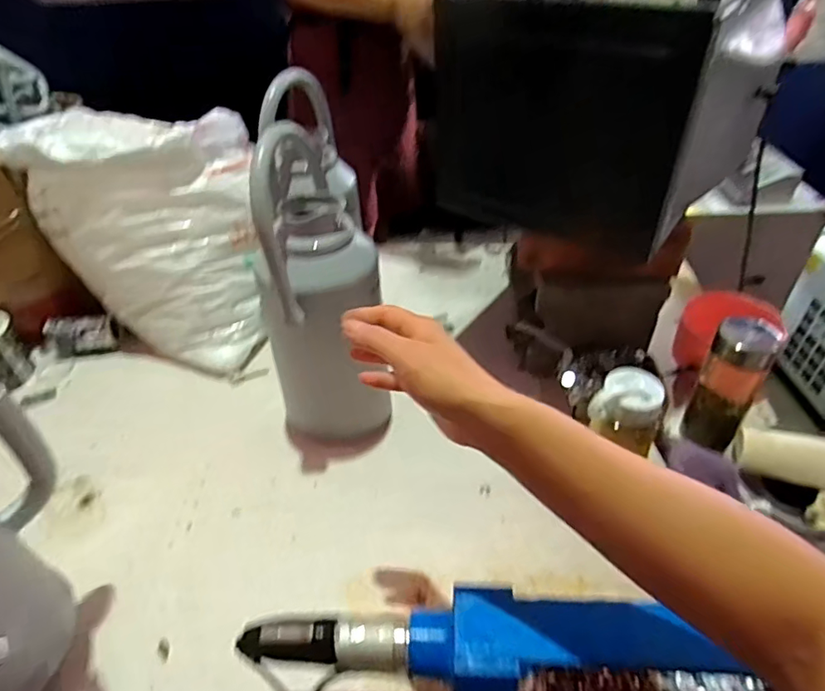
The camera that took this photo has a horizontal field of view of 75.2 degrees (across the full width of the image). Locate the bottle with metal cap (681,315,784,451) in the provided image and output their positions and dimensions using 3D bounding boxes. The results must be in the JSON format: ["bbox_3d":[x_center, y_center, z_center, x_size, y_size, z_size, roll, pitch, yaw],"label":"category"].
[{"bbox_3d":[0.431,0.062,0.738,0.075,0.205,0.062,21,46,25],"label":"bottle with metal cap"}]

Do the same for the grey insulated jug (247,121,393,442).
[{"bbox_3d":[-0.133,-0.075,0.751,0.156,0.428,0.201,-18,43,-17],"label":"grey insulated jug"}]

